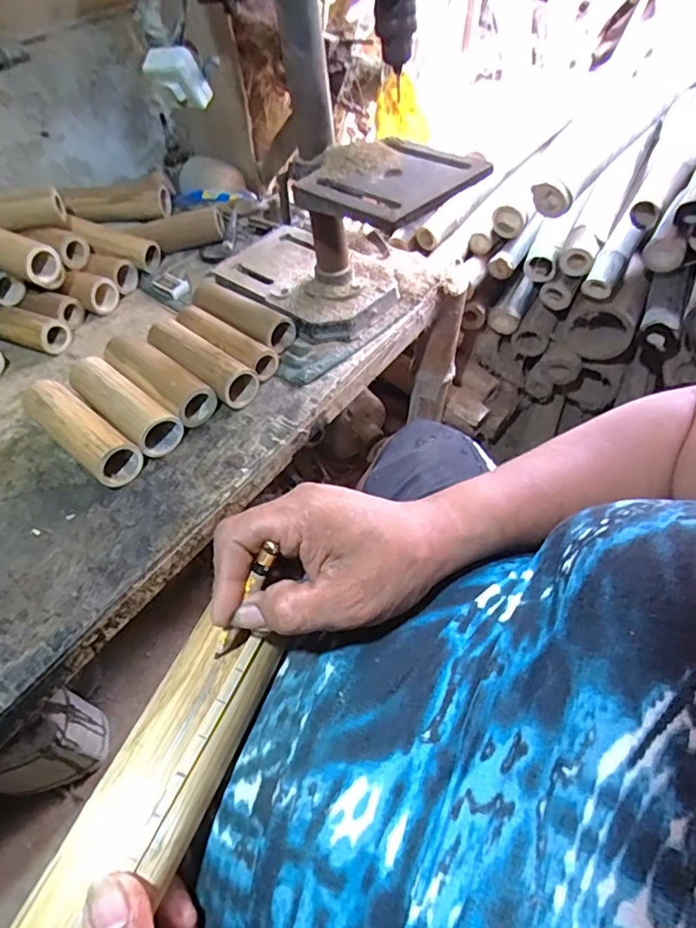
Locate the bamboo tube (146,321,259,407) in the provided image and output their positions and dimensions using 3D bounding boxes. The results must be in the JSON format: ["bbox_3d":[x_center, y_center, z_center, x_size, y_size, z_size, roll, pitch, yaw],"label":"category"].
[{"bbox_3d":[-0.200,-0.139,0.731,0.178,0.053,0.061,31,60,24],"label":"bamboo tube"}]

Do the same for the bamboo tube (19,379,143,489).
[{"bbox_3d":[-0.327,-0.039,0.662,0.173,0.062,0.055,34,61,26],"label":"bamboo tube"}]

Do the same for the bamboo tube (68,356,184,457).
[{"bbox_3d":[-0.288,-0.075,0.693,0.178,0.063,0.057,34,61,26],"label":"bamboo tube"}]

